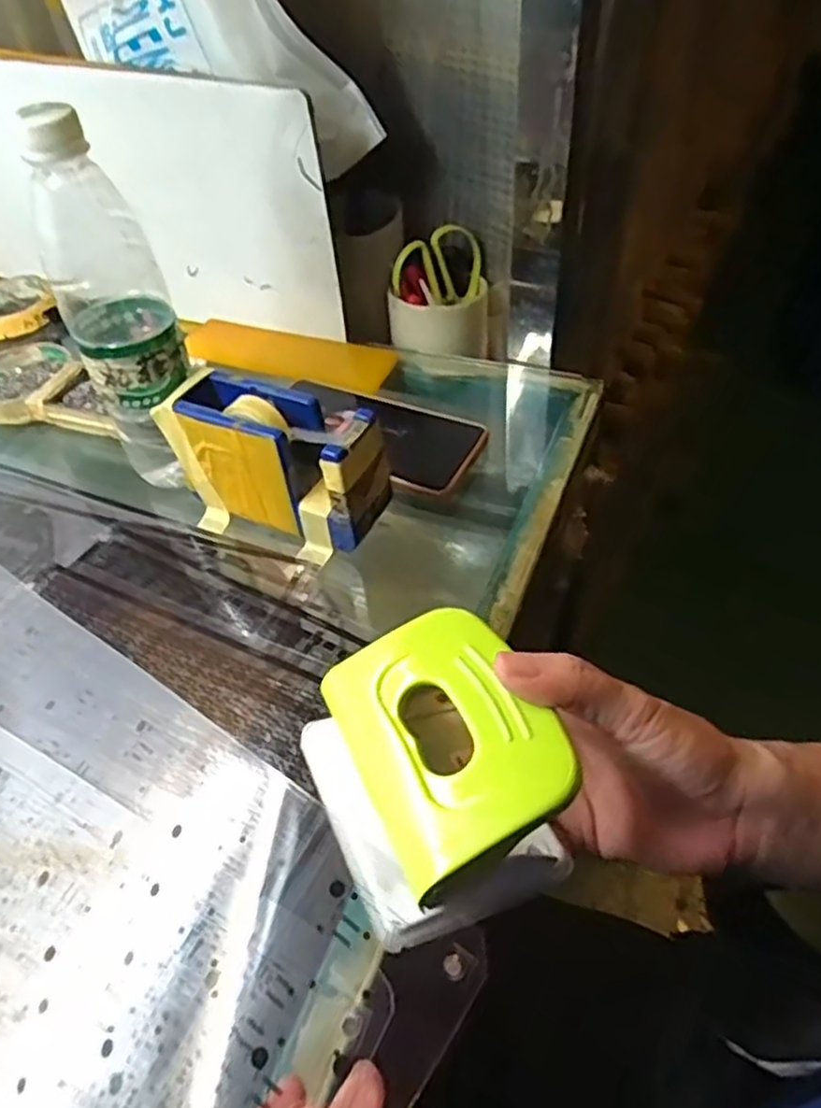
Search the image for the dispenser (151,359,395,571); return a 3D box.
[{"bbox_3d":[-0.084,-0.055,0.436,0.134,0.084,0.053,18,53,22],"label":"dispenser"}]

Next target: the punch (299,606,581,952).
[{"bbox_3d":[0.007,0.081,0.269,0.081,0.056,0.101,-20,50,-13],"label":"punch"}]

